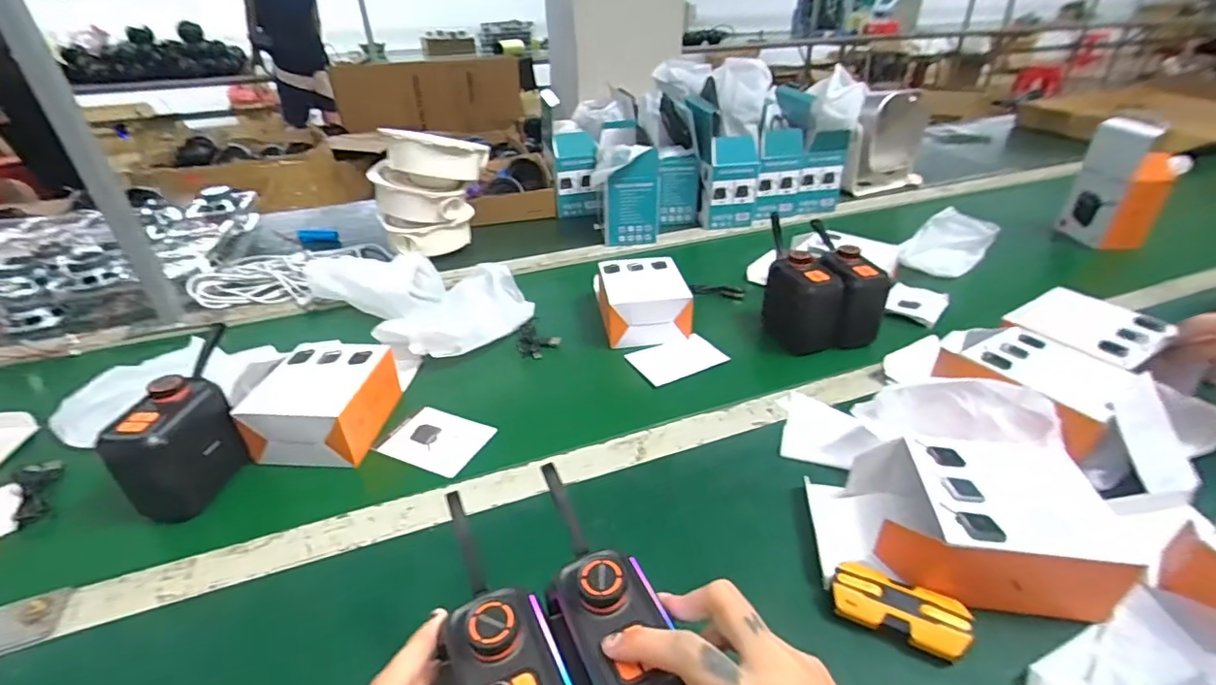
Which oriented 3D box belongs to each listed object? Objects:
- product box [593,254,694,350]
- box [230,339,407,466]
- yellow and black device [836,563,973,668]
[{"bbox_3d":[0.040,-0.052,0.673,0.108,0.063,0.114,-7,34,-8],"label":"product box"},{"bbox_3d":[-0.275,0.055,0.525,0.100,0.056,0.114,2,33,5],"label":"box"},{"bbox_3d":[0.187,0.170,0.346,0.077,0.014,0.039,16,53,28],"label":"yellow and black device"}]

